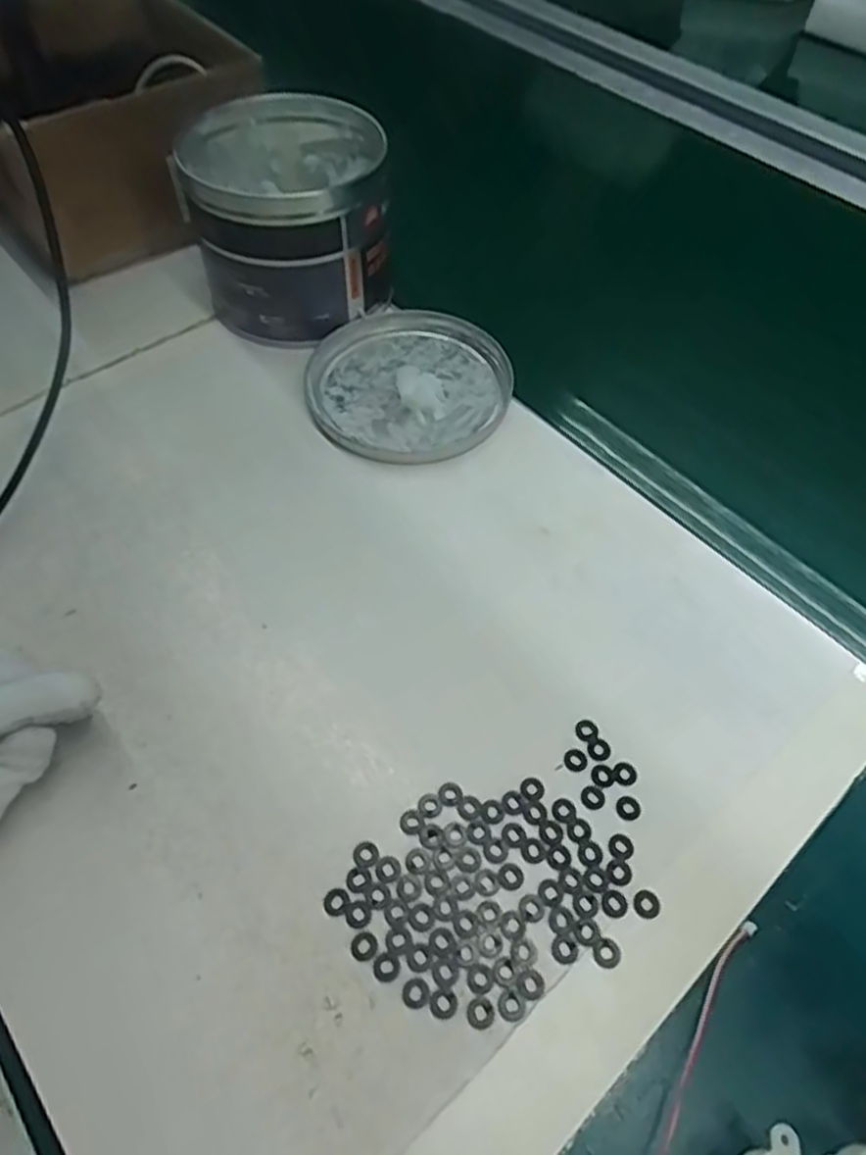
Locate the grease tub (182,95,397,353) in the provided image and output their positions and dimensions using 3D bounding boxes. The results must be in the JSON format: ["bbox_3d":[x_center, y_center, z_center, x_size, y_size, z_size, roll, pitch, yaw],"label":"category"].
[{"bbox_3d":[-0.095,-0.244,0.475,0.122,0.106,0.141,-4,57,-4],"label":"grease tub"}]

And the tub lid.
[{"bbox_3d":[-0.016,-0.129,0.457,0.130,0.014,0.130,1,56,-1],"label":"tub lid"}]

